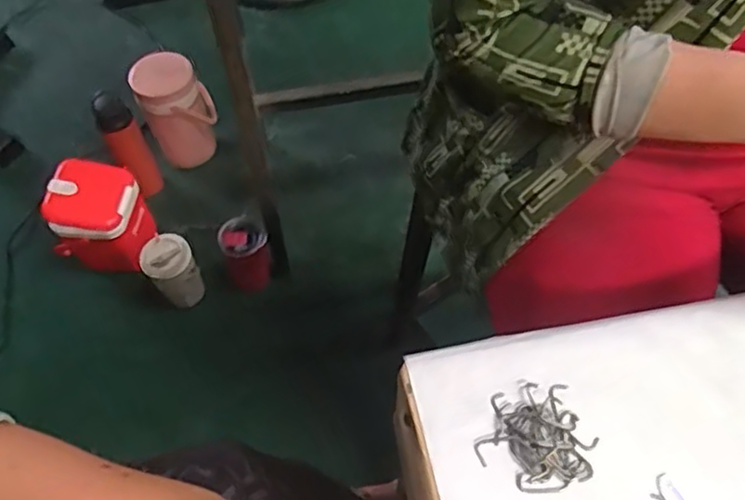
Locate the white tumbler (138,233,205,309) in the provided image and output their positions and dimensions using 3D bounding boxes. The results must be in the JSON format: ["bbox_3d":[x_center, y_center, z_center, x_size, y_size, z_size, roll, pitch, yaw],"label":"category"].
[{"bbox_3d":[-0.396,0.043,1.255,0.091,0.125,0.096,0,58,0],"label":"white tumbler"}]

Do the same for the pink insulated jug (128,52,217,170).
[{"bbox_3d":[-0.441,-0.318,1.437,0.153,0.255,0.140,-19,61,-12],"label":"pink insulated jug"}]

